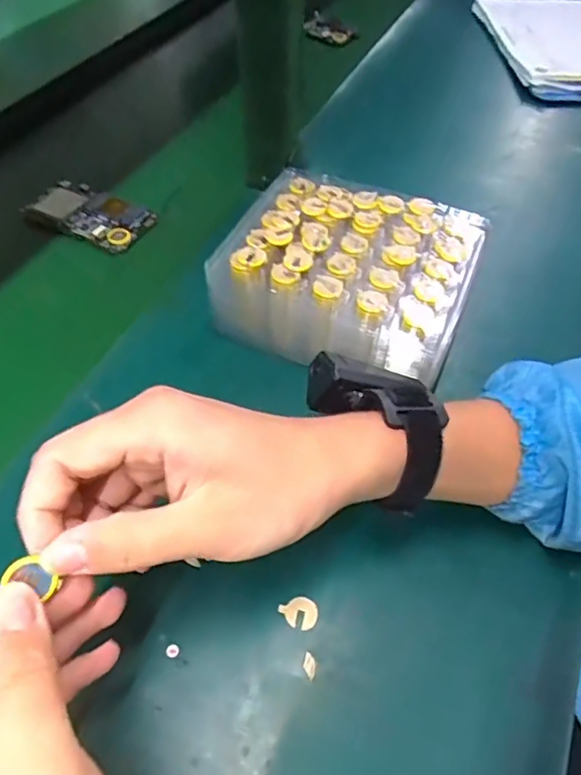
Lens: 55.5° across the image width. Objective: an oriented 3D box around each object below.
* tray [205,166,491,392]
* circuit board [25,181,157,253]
[{"bbox_3d":[0.042,-0.084,0.410,0.174,0.066,0.156,19,54,15],"label":"tray"},{"bbox_3d":[-0.191,-0.165,0.529,0.113,0.009,0.069,22,55,16],"label":"circuit board"}]

